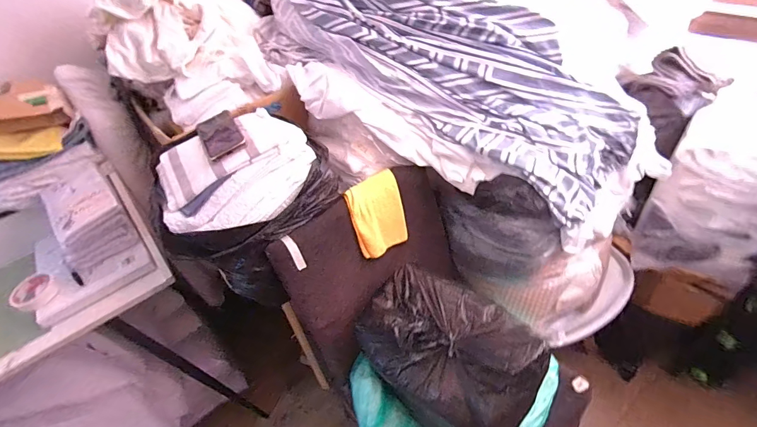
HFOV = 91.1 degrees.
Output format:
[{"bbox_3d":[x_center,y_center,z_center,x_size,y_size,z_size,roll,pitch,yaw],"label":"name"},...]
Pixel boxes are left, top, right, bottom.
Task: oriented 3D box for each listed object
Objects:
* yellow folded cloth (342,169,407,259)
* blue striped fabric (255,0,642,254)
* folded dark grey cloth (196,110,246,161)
[{"bbox_3d":[0.001,0.003,0.863,0.129,0.177,0.034,-24,17,-25],"label":"yellow folded cloth"},{"bbox_3d":[0.142,-0.313,0.853,1.023,0.286,0.262,31,53,5],"label":"blue striped fabric"},{"bbox_3d":[-0.330,-0.167,0.772,0.079,0.015,0.186,-26,44,-18],"label":"folded dark grey cloth"}]

